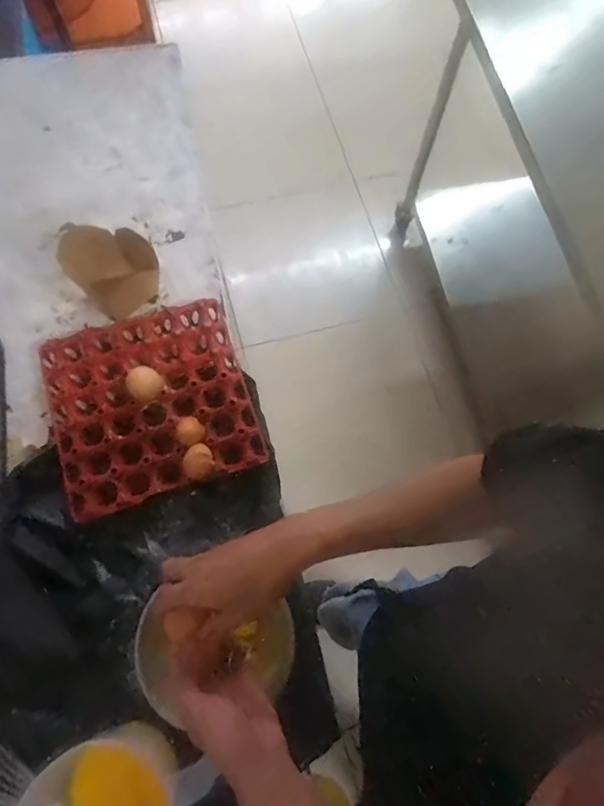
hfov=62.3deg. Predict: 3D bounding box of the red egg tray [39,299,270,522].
[{"bbox_3d":[-0.230,-0.002,0.768,0.290,0.050,0.290,-18,73,-8],"label":"red egg tray"}]

